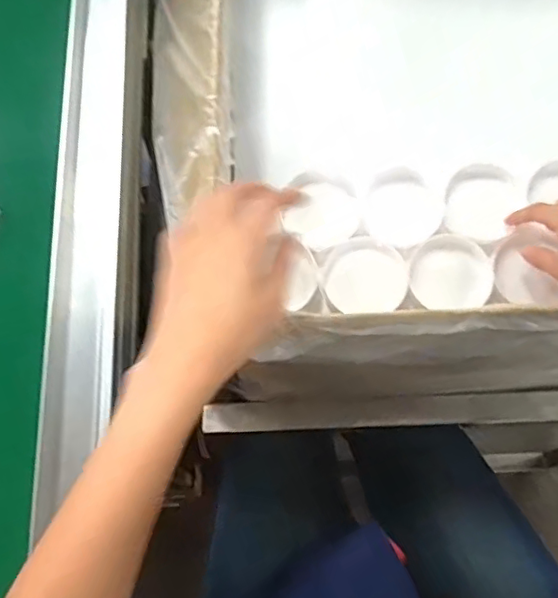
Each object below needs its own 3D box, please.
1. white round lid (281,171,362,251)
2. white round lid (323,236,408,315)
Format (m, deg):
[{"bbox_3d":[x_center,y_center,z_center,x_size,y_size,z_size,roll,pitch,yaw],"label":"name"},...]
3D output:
[{"bbox_3d":[0.042,-0.084,0.567,0.071,0.017,0.072,0,89,-2],"label":"white round lid"},{"bbox_3d":[0.079,-0.022,0.542,0.075,0.019,0.066,0,69,-1],"label":"white round lid"}]

